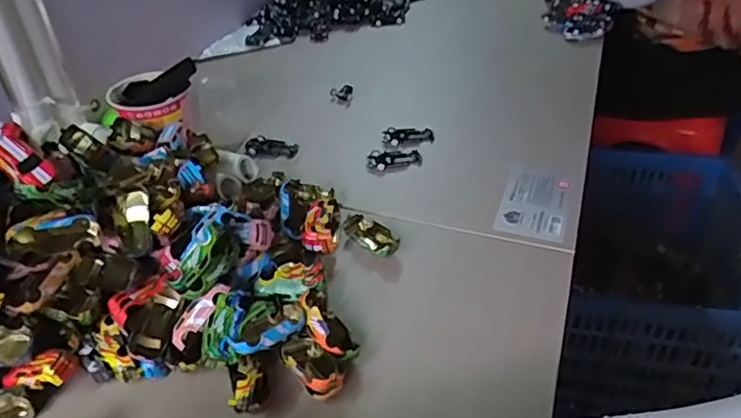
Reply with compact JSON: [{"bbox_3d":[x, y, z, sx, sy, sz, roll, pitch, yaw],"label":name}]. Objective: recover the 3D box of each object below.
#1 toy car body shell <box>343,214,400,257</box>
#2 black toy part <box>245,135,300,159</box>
[{"bbox_3d":[0.001,0.027,0.590,0.030,0.019,0.062,-31,47,-31],"label":"toy car body shell"},{"bbox_3d":[-0.122,-0.074,0.727,0.062,0.014,0.028,7,40,11],"label":"black toy part"}]

